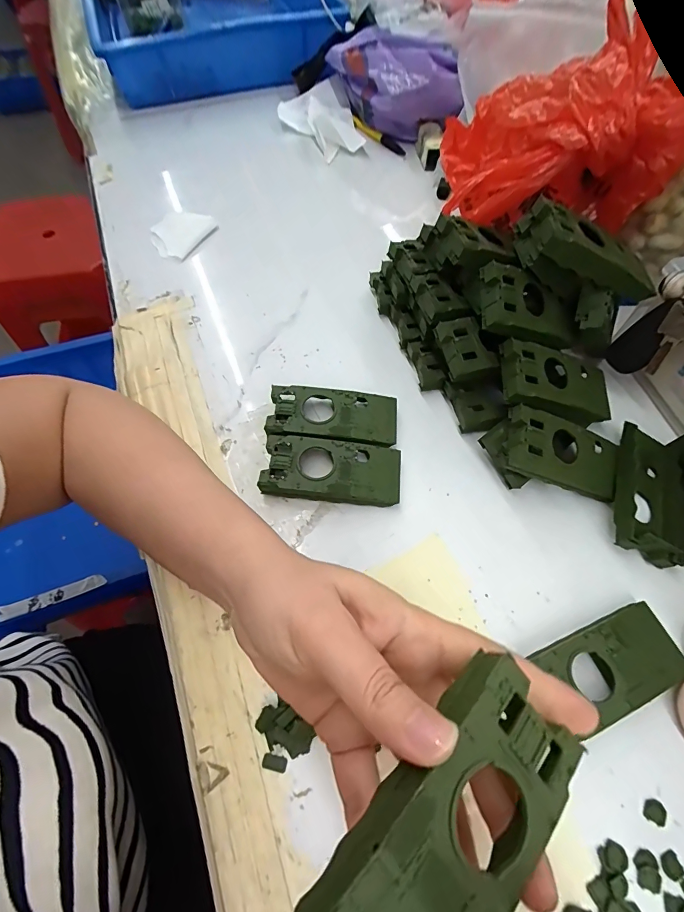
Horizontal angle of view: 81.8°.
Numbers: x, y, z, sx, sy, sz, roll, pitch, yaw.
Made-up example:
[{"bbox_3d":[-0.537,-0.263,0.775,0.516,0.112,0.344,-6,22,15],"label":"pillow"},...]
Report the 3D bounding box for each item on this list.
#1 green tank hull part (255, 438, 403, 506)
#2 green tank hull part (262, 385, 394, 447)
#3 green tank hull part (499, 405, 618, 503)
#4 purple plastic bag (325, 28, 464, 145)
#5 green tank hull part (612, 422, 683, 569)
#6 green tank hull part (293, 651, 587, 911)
[{"bbox_3d":[-0.008,0.013,0.306,0.103,0.020,0.045,5,63,1],"label":"green tank hull part"},{"bbox_3d":[-0.008,-0.030,0.329,0.103,0.022,0.049,4,63,1],"label":"green tank hull part"},{"bbox_3d":[0.162,0.000,0.294,0.097,0.026,0.043,19,61,-15],"label":"green tank hull part"},{"bbox_3d":[0.065,-0.484,0.510,0.088,0.086,0.180,-32,68,-16],"label":"purple plastic bag"},{"bbox_3d":[0.240,0.021,0.289,0.077,0.046,0.112,14,63,6],"label":"green tank hull part"},{"bbox_3d":[0.031,0.116,0.123,0.101,0.018,0.052,-37,88,-25],"label":"green tank hull part"}]

